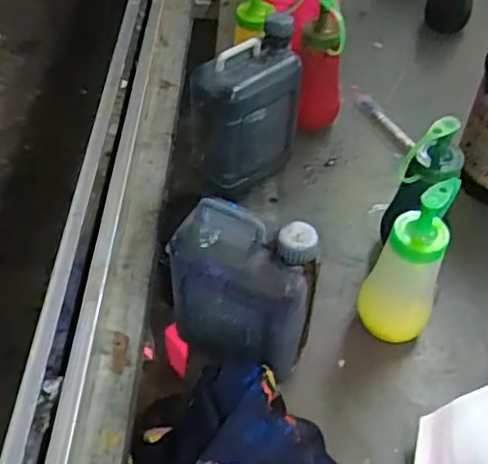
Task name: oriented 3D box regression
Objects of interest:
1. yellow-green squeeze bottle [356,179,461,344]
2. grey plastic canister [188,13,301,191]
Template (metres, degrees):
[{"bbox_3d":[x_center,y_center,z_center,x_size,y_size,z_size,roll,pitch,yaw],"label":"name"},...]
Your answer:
[{"bbox_3d":[0.137,0.029,0.543,0.061,0.158,0.049,20,51,16],"label":"yellow-green squeeze bottle"},{"bbox_3d":[-0.001,-0.126,0.670,0.109,0.167,0.073,-23,53,-20],"label":"grey plastic canister"}]

